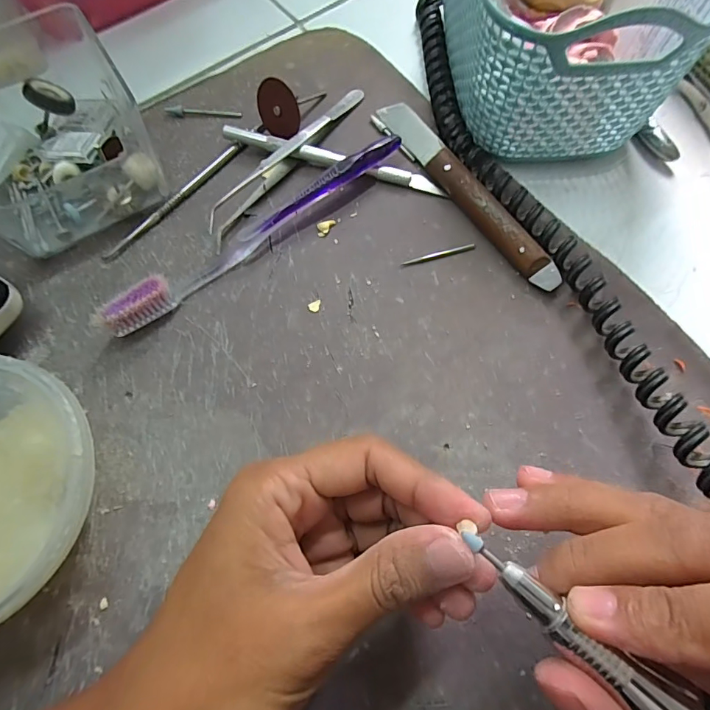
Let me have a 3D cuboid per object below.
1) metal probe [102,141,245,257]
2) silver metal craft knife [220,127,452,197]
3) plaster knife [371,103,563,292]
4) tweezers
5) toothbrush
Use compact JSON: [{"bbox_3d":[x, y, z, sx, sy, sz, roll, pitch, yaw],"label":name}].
[{"bbox_3d":[-0.104,-0.090,0.259,0.007,0.005,0.102,37,74,14],"label":"metal probe"},{"bbox_3d":[-0.012,-0.115,0.262,0.134,0.009,0.010,15,70,7],"label":"silver metal craft knife"},{"bbox_3d":[0.062,-0.094,0.251,0.018,0.015,0.147,-31,72,-11],"label":"plaster knife"},{"bbox_3d":[-0.038,-0.117,0.259,0.017,0.017,0.137,37,74,14],"label":"tweezers"},{"bbox_3d":[-0.049,-0.069,0.239,0.185,0.022,0.012,-37,73,-13],"label":"toothbrush"}]

